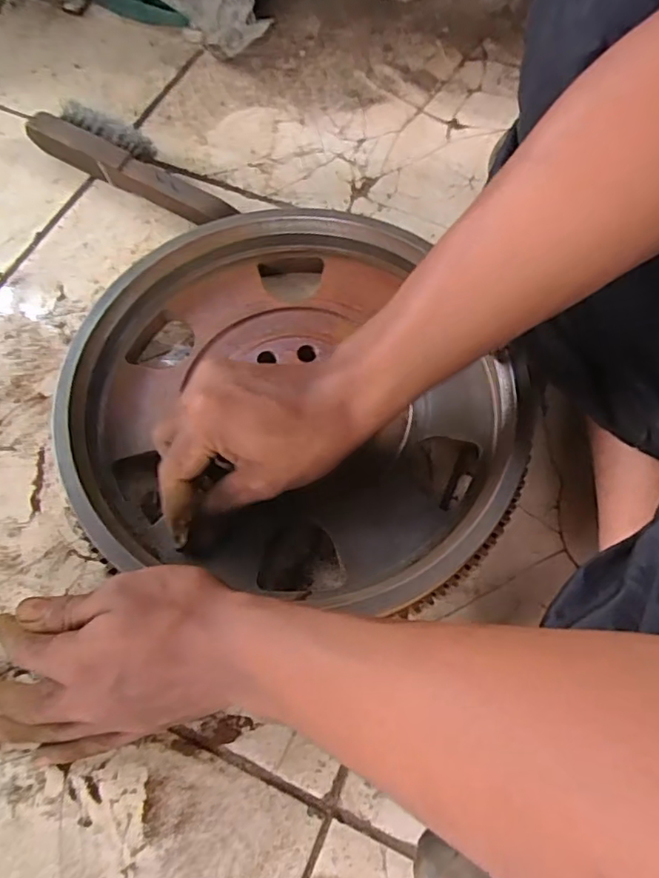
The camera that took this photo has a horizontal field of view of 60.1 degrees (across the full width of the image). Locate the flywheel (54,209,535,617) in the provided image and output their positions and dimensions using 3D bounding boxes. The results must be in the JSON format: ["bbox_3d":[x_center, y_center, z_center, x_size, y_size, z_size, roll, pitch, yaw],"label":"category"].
[{"bbox_3d":[-0.021,-0.034,0.407,0.300,0.056,0.278,11,66,4],"label":"flywheel"}]

